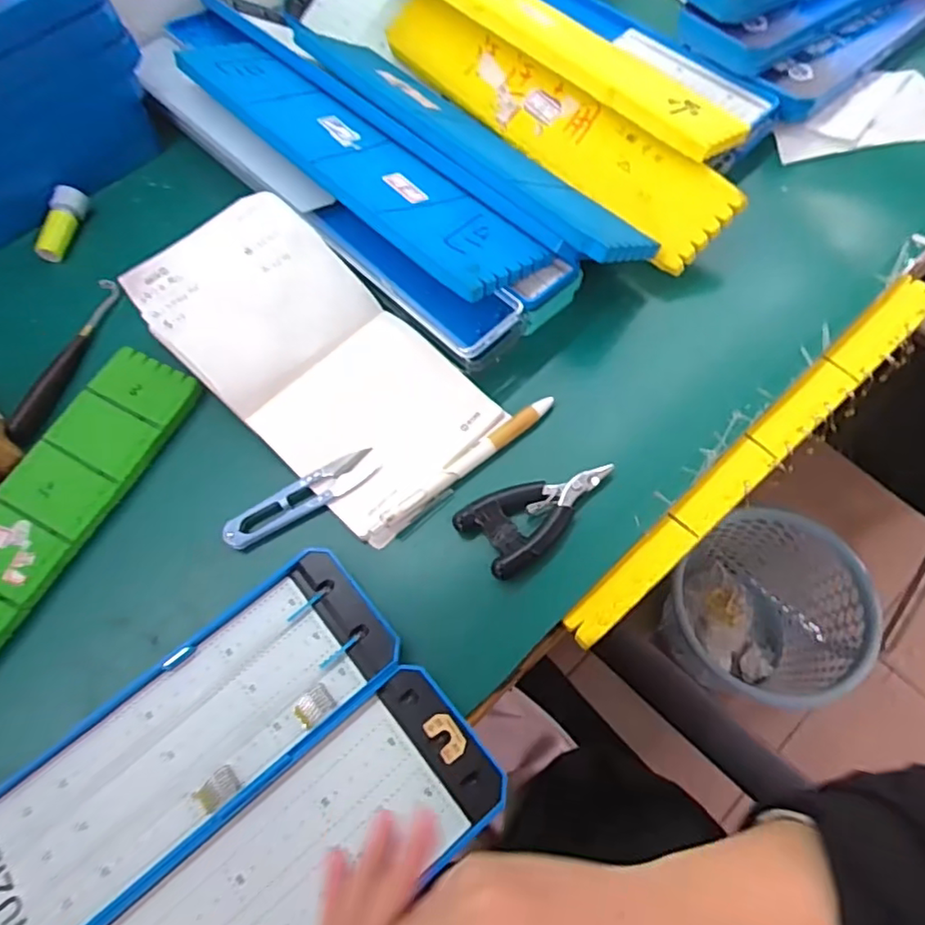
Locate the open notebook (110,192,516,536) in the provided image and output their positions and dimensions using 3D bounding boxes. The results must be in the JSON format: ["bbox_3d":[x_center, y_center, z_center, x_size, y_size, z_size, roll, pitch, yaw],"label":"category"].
[{"bbox_3d":[-0.094,-0.070,0.400,0.222,0.054,0.126,40,72,18],"label":"open notebook"}]

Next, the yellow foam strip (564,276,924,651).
[{"bbox_3d":[0.192,-0.014,0.392,0.348,0.007,0.028,-39,70,-15],"label":"yellow foam strip"}]

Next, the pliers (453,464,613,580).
[{"bbox_3d":[0.047,0.026,0.374,0.094,0.015,0.049,-34,69,-13],"label":"pliers"}]

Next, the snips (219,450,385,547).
[{"bbox_3d":[-0.100,0.021,0.389,0.099,0.011,0.022,-29,67,-11],"label":"snips"}]

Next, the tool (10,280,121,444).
[{"bbox_3d":[-0.275,-0.073,0.435,0.016,0.012,0.133,11,66,7],"label":"tool"}]

